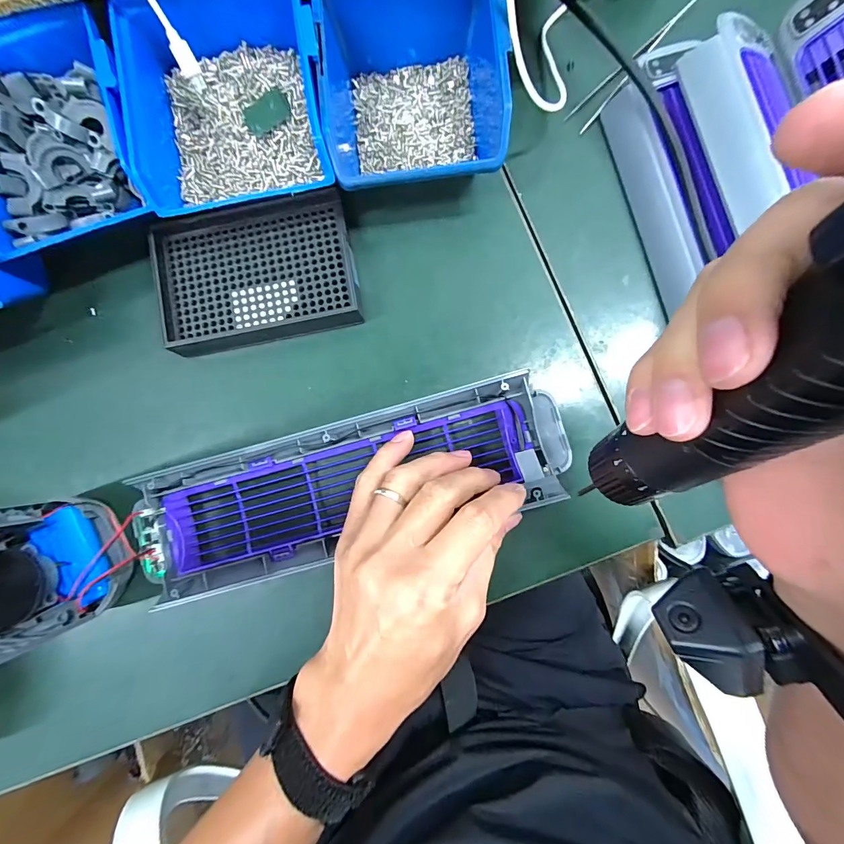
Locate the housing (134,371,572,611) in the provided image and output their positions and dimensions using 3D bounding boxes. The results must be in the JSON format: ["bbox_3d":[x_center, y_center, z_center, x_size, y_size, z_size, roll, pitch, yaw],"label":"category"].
[{"bbox_3d":[-0.053,0.045,0.263,0.300,0.035,0.084,-17,86,2],"label":"housing"}]

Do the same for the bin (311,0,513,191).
[{"bbox_3d":[-0.003,-0.225,0.259,0.120,0.063,0.137,-3,86,2],"label":"bin"}]

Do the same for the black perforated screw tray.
[{"bbox_3d":[-0.117,-0.106,0.281,0.135,0.026,0.099,-12,86,1],"label":"black perforated screw tray"}]

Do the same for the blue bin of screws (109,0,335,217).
[{"bbox_3d":[-0.122,-0.212,0.257,0.119,0.053,0.141,-10,86,2],"label":"blue bin of screws"}]

